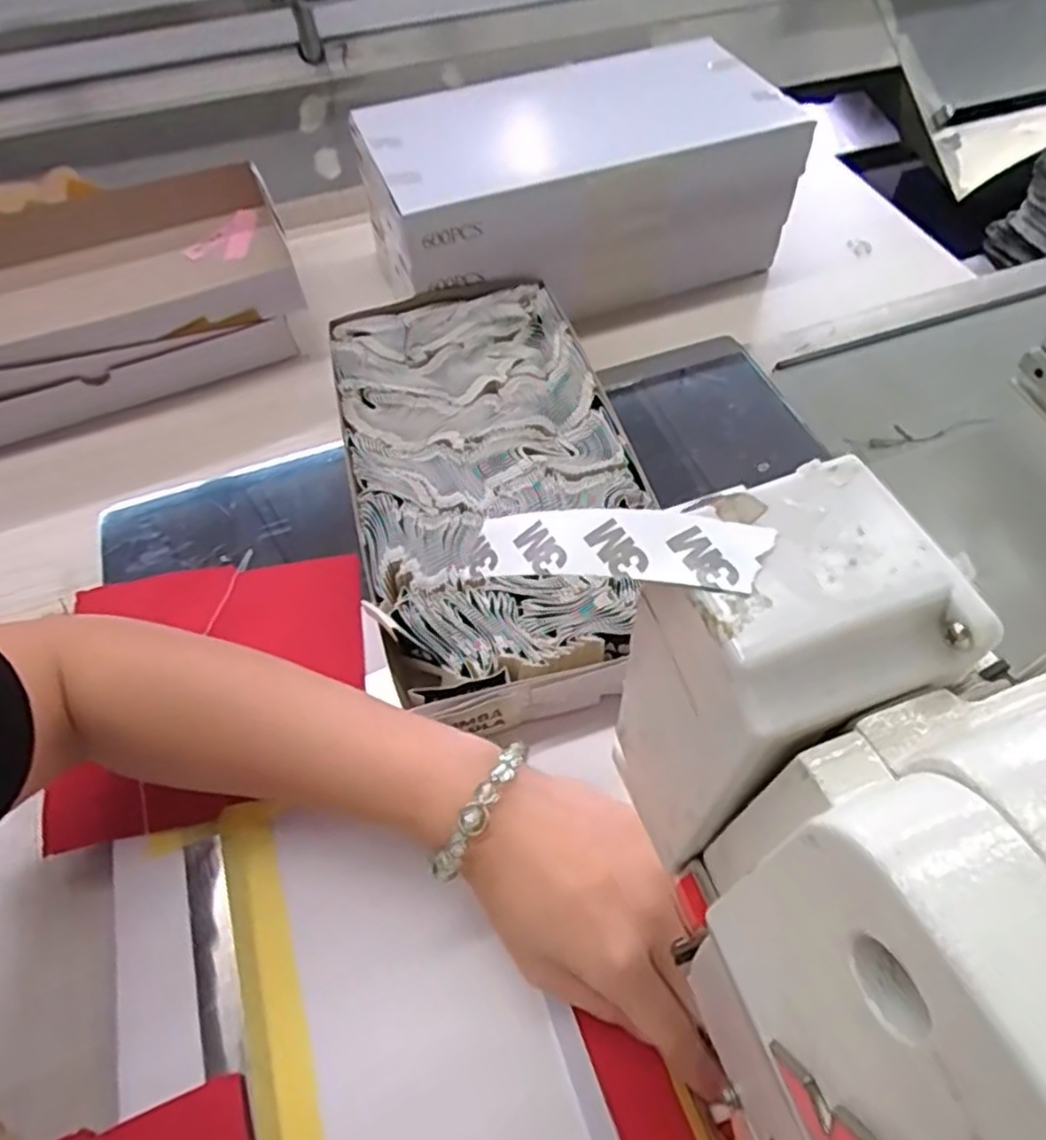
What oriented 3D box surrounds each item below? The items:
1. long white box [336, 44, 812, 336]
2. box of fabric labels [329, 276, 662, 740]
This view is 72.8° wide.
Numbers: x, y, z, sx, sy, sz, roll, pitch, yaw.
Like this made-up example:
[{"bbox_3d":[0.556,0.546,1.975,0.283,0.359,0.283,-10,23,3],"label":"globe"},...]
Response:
[{"bbox_3d":[0.042,-0.307,0.571,0.315,0.120,0.165,-20,59,-11],"label":"long white box"},{"bbox_3d":[-0.020,-0.056,0.444,0.164,0.054,0.315,-14,58,-7],"label":"box of fabric labels"}]

